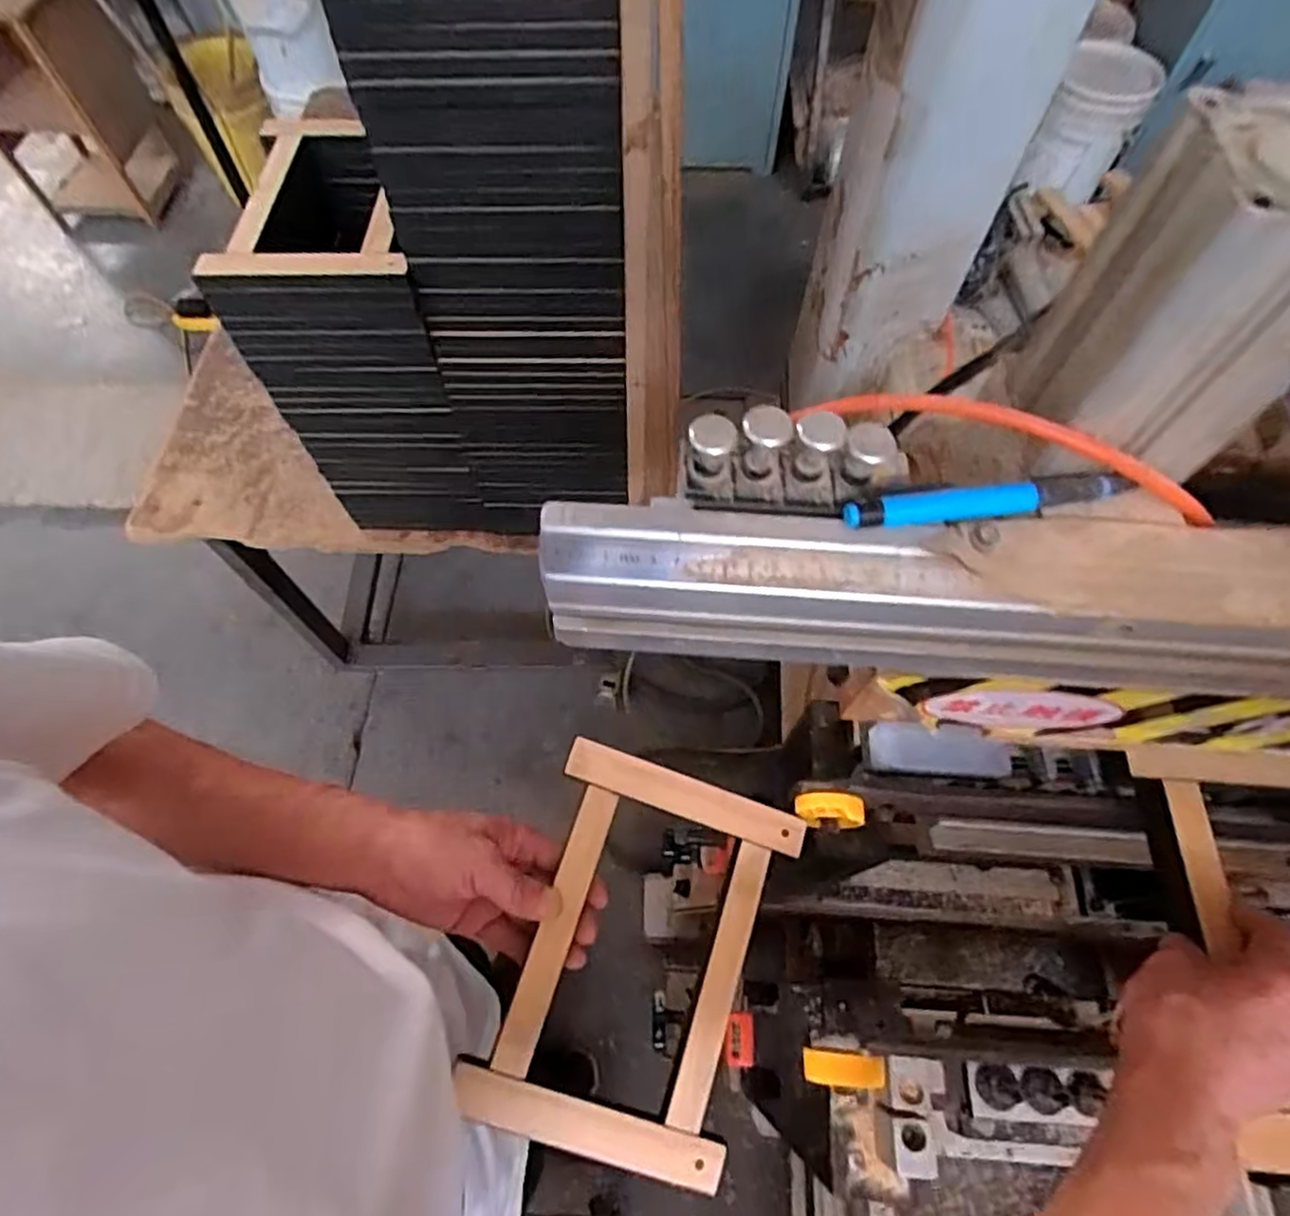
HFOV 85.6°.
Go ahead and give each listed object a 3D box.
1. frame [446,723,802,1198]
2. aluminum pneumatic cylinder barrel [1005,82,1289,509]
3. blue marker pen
[{"bbox_3d":[-0.003,0.231,0.471,0.174,0.015,0.236,21,72,-6],"label":"frame"},{"bbox_3d":[0.194,-0.106,0.257,0.072,0.120,0.071,-3,63,-1],"label":"aluminum pneumatic cylinder barrel"},{"bbox_3d":[0.143,-0.044,0.289,0.122,0.010,0.012,-8,63,-4],"label":"blue marker pen"}]

